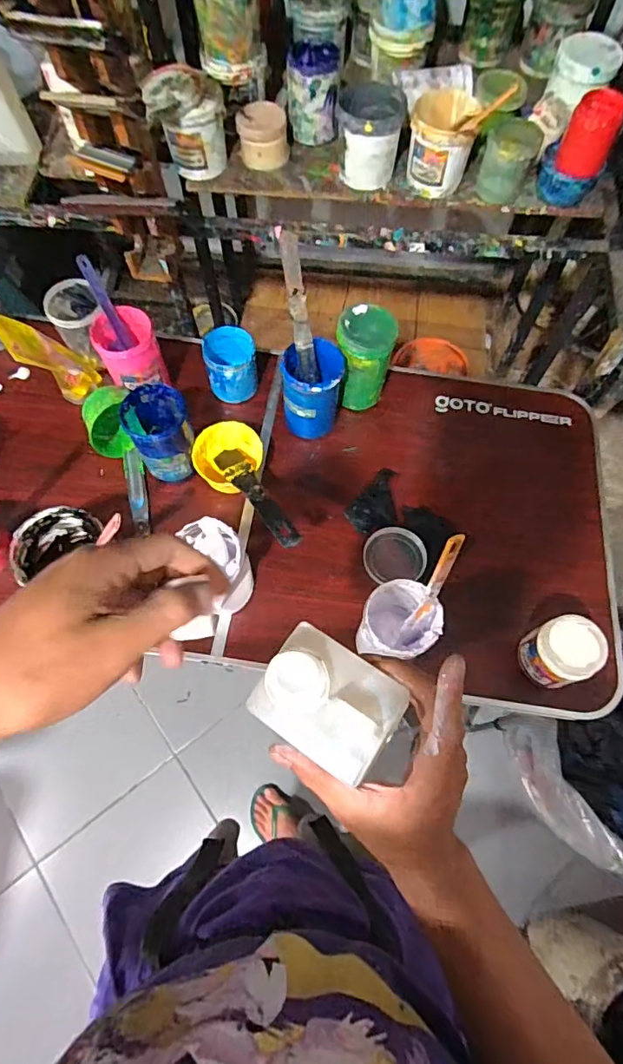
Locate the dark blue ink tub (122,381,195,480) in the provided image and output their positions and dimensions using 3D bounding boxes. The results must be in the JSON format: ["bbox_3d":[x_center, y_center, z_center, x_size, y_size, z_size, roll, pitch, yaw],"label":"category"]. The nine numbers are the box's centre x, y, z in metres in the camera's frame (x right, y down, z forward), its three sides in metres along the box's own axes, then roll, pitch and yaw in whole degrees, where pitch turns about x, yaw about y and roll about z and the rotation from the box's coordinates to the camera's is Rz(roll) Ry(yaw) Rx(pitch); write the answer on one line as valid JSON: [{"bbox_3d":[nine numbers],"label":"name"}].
[{"bbox_3d":[-0.239,-0.155,0.823,0.097,0.122,0.110,-20,70,-8],"label":"dark blue ink tub"}]

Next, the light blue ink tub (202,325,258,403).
[{"bbox_3d":[-0.142,-0.296,0.917,0.092,0.091,0.105,-15,69,-6],"label":"light blue ink tub"}]

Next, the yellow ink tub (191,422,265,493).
[{"bbox_3d":[-0.138,-0.123,0.853,0.110,0.046,0.121,0,68,0],"label":"yellow ink tub"}]

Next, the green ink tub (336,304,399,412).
[{"bbox_3d":[0.090,-0.296,0.884,0.092,0.173,0.088,0,68,0],"label":"green ink tub"}]

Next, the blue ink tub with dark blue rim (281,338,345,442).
[{"bbox_3d":[0.001,-0.232,0.869,0.094,0.162,0.089,0,68,0],"label":"blue ink tub with dark blue rim"}]

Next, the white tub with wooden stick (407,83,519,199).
[{"bbox_3d":[0.266,-0.754,0.956,0.153,0.162,0.153,0,68,0],"label":"white tub with wooden stick"}]

